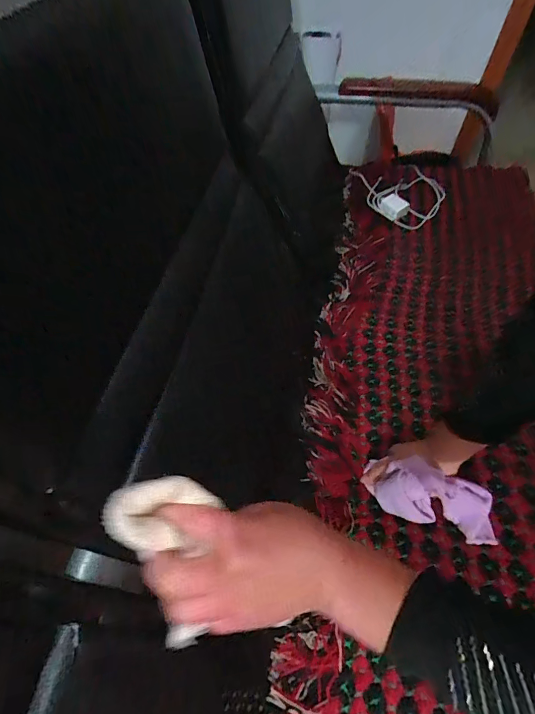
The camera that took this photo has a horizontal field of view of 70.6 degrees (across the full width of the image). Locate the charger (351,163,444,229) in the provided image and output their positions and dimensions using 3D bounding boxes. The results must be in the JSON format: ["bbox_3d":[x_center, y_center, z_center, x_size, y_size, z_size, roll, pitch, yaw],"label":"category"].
[{"bbox_3d":[0.339,-0.419,0.973,0.214,0.035,0.239,-2,54,3],"label":"charger"}]

